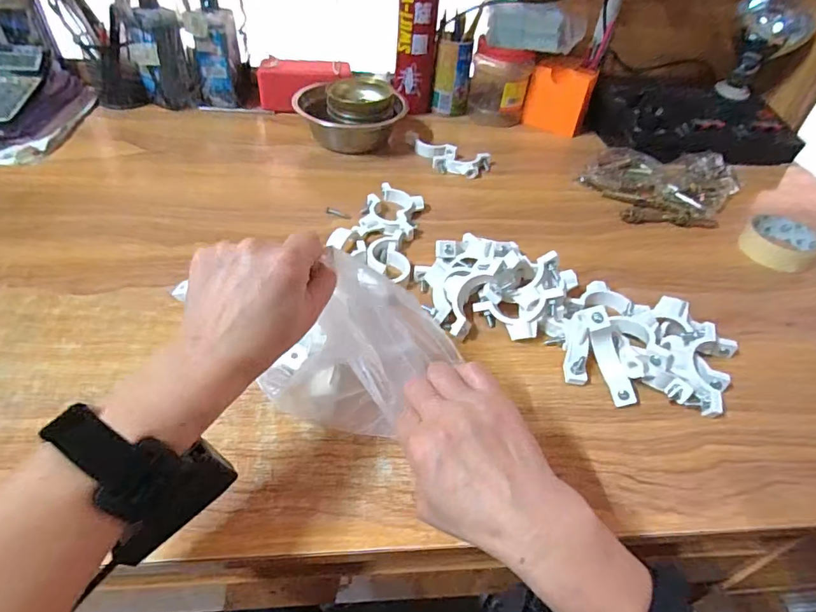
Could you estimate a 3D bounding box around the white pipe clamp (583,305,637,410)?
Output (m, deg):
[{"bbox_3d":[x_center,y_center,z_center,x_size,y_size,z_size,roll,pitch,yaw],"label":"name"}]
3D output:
[{"bbox_3d":[0.180,0.045,0.433,0.022,0.031,0.088,-12,79,-17],"label":"white pipe clamp"}]

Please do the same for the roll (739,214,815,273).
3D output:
[{"bbox_3d":[0.472,-0.078,0.612,0.086,0.030,0.088,3,45,-3],"label":"roll"}]

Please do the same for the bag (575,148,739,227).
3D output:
[{"bbox_3d":[0.372,-0.177,0.697,0.218,0.039,0.175,-14,48,-19],"label":"bag"}]

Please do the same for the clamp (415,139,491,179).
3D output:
[{"bbox_3d":[0.061,-0.219,0.722,0.114,0.018,0.062,19,46,13],"label":"clamp"}]

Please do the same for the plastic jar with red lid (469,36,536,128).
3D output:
[{"bbox_3d":[0.158,-0.387,0.827,0.097,0.126,0.090,10,45,4],"label":"plastic jar with red lid"}]

